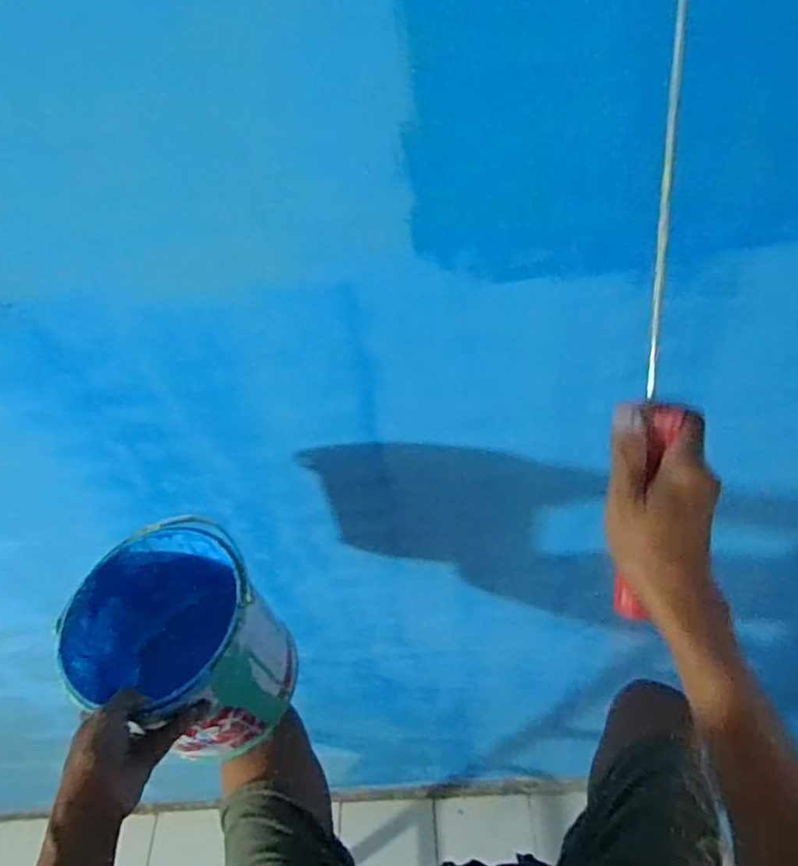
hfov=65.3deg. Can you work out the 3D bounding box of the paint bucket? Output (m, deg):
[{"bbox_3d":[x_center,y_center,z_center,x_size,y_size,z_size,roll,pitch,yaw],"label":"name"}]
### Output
[{"bbox_3d":[-0.223,0.226,0.662,0.191,0.169,0.188,-3,49,4],"label":"paint bucket"}]

